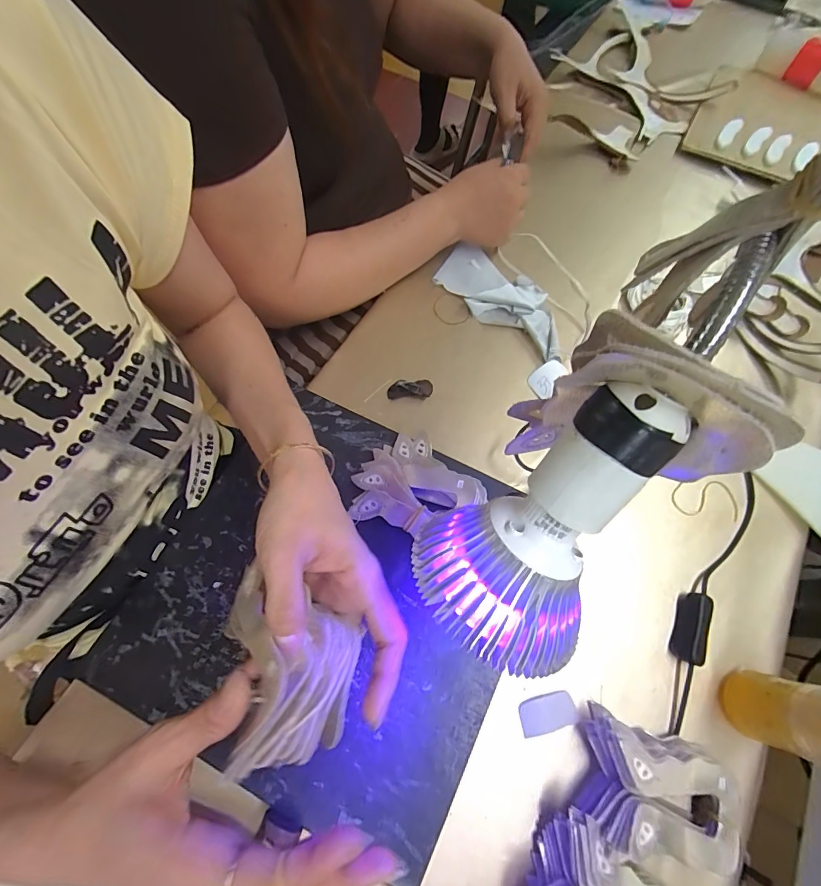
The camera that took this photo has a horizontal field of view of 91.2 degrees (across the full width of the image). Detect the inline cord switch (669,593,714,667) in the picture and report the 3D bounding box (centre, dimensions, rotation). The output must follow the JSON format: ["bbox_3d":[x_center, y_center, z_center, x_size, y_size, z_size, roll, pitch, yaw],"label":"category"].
[{"bbox_3d":[0.254,0.166,0.363,0.020,0.022,0.059,23,69,7],"label":"inline cord switch"}]

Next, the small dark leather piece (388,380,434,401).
[{"bbox_3d":[-0.001,-0.061,0.451,0.050,0.009,0.020,-2,68,-3],"label":"small dark leather piece"}]

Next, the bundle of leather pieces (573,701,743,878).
[{"bbox_3d":[0.191,0.264,0.299,0.115,0.056,0.078,19,70,6],"label":"bundle of leather pieces"}]

